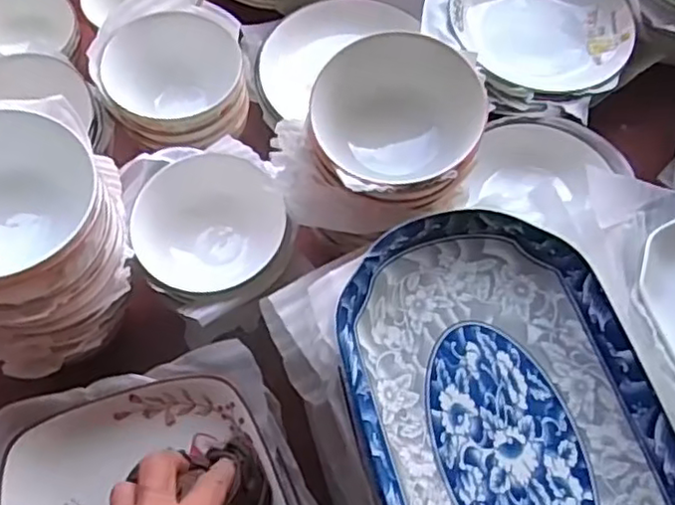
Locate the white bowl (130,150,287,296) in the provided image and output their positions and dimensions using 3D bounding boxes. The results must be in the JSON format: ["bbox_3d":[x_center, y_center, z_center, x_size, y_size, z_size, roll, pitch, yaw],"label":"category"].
[{"bbox_3d":[-0.105,-0.021,0.547,0.121,0.057,0.117,1,65,-3],"label":"white bowl"}]

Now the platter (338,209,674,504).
[{"bbox_3d":[0.114,0.125,0.416,0.187,0.031,0.314,-14,67,-9],"label":"platter"}]

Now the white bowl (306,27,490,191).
[{"bbox_3d":[0.045,-0.104,0.497,0.123,0.053,0.111,18,66,5],"label":"white bowl"}]

